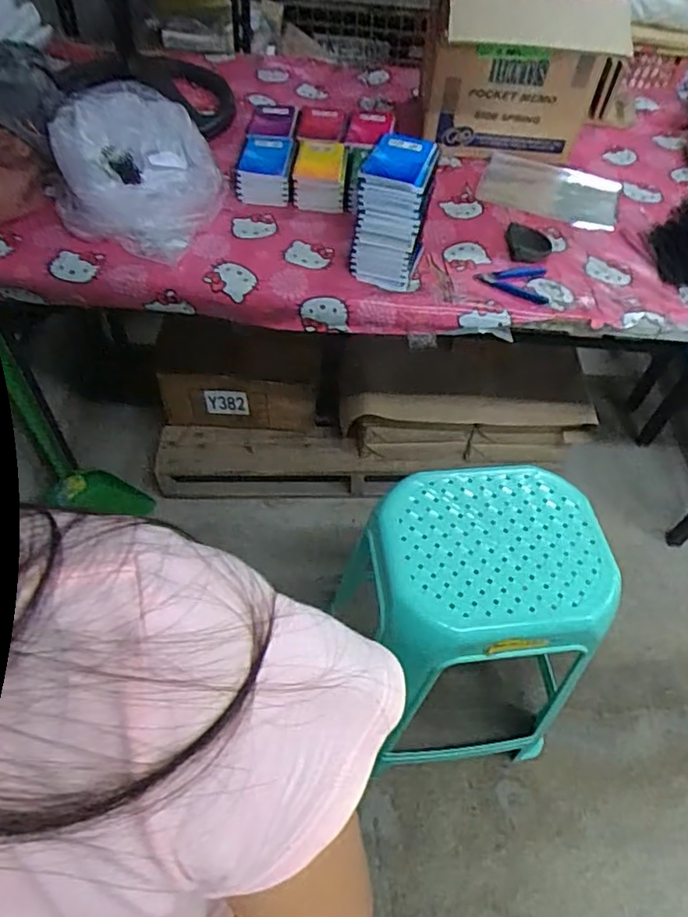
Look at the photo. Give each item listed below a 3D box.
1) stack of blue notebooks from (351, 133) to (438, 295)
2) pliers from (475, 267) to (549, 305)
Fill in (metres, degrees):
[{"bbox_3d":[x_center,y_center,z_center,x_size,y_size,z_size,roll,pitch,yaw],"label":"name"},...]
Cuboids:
[{"bbox_3d":[0.079,-0.390,0.950,0.104,0.186,0.127,13,54,5],"label":"stack of blue notebooks"},{"bbox_3d":[0.287,-0.302,1.015,0.117,0.011,0.079,8,53,1],"label":"pliers"}]

